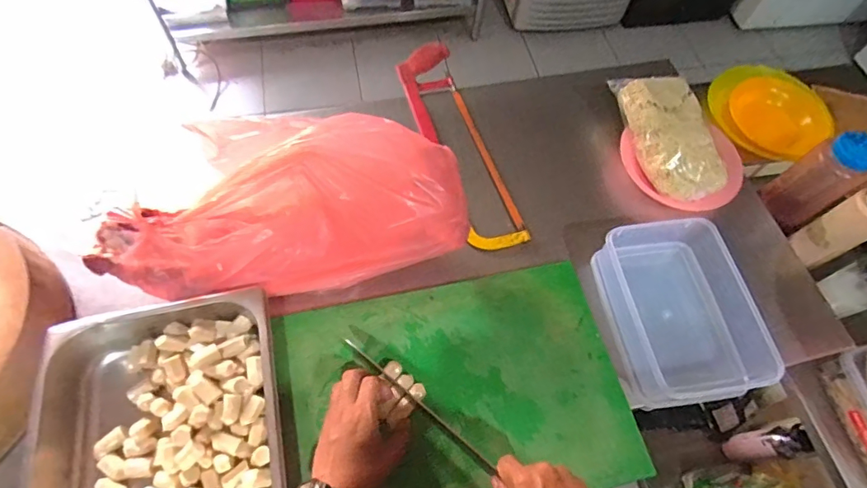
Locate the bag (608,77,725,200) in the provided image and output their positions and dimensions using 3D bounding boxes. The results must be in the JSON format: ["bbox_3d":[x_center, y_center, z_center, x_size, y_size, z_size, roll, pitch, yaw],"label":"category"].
[{"bbox_3d":[0.398,-0.184,0.793,0.118,0.061,0.234,-14,64,-11],"label":"bag"}]

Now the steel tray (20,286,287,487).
[{"bbox_3d":[-0.311,0.231,0.560,0.265,0.072,0.329,-13,64,-10],"label":"steel tray"}]

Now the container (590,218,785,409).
[{"bbox_3d":[0.342,0.089,0.672,0.175,0.078,0.245,-8,63,-8],"label":"container"}]

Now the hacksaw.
[{"bbox_3d":[0.037,-0.181,0.818,0.106,0.030,0.433,-14,64,-11],"label":"hacksaw"}]

